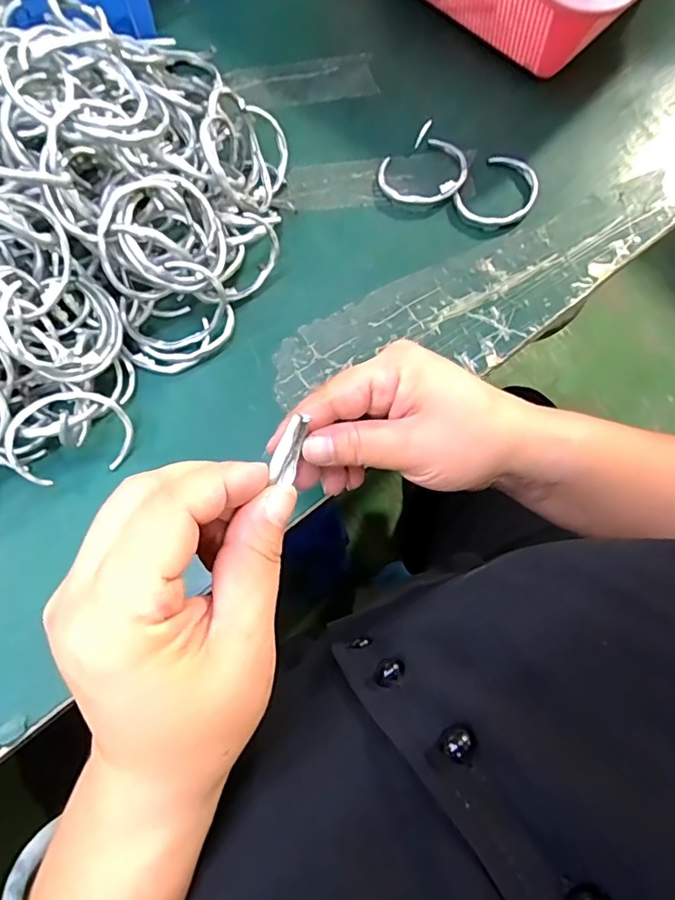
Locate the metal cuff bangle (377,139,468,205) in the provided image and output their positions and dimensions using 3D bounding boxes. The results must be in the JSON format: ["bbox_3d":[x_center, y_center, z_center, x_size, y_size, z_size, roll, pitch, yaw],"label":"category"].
[{"bbox_3d":[0.066,-0.210,0.408,0.067,0.009,0.054,-23,76,-8],"label":"metal cuff bangle"}]

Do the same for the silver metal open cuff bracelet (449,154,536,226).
[{"bbox_3d":[0.122,-0.194,0.406,0.049,0.010,0.063,39,76,9],"label":"silver metal open cuff bracelet"}]

